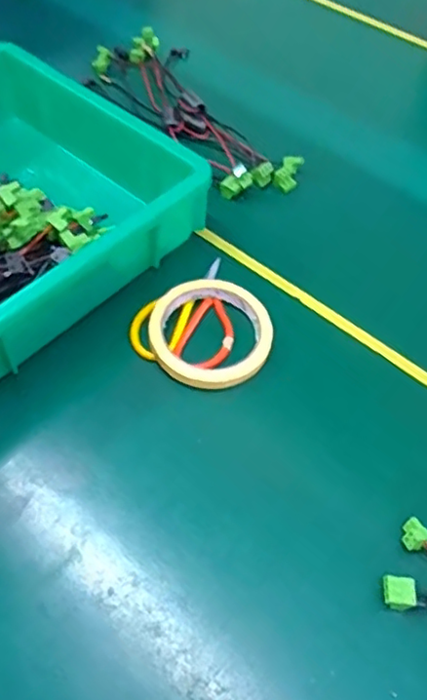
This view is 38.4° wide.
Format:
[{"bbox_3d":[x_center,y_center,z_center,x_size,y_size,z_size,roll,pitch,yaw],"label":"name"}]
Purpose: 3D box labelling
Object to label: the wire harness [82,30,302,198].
[{"bbox_3d":[-0.030,-0.254,0.657,0.103,0.042,0.304,-27,55,-20],"label":"wire harness"}]

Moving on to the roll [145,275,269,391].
[{"bbox_3d":[-0.003,-0.015,0.481,0.093,0.015,0.096,0,56,0],"label":"roll"}]

